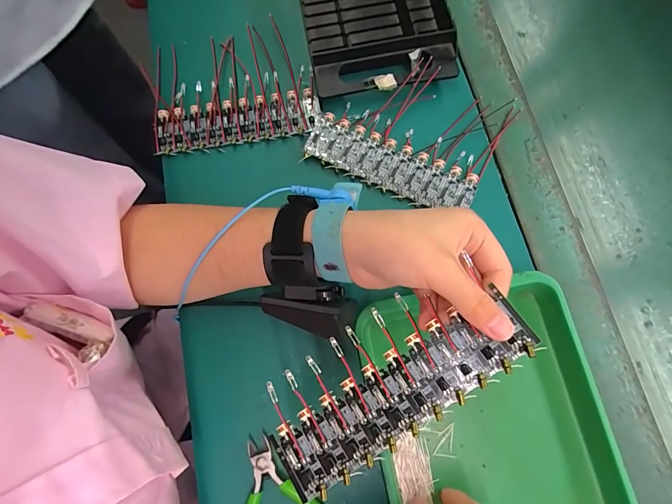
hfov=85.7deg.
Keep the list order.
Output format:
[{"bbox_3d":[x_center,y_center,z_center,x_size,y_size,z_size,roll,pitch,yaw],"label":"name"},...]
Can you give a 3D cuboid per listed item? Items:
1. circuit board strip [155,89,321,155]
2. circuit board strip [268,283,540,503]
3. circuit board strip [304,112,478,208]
[{"bbox_3d":[-0.095,-0.126,0.348,0.155,0.009,0.045,-9,75,-1],"label":"circuit board strip"},{"bbox_3d":[0.039,0.083,0.211,0.161,0.008,0.047,-32,77,1],"label":"circuit board strip"},{"bbox_3d":[0.048,-0.079,0.327,0.154,0.008,0.045,25,78,8],"label":"circuit board strip"}]

